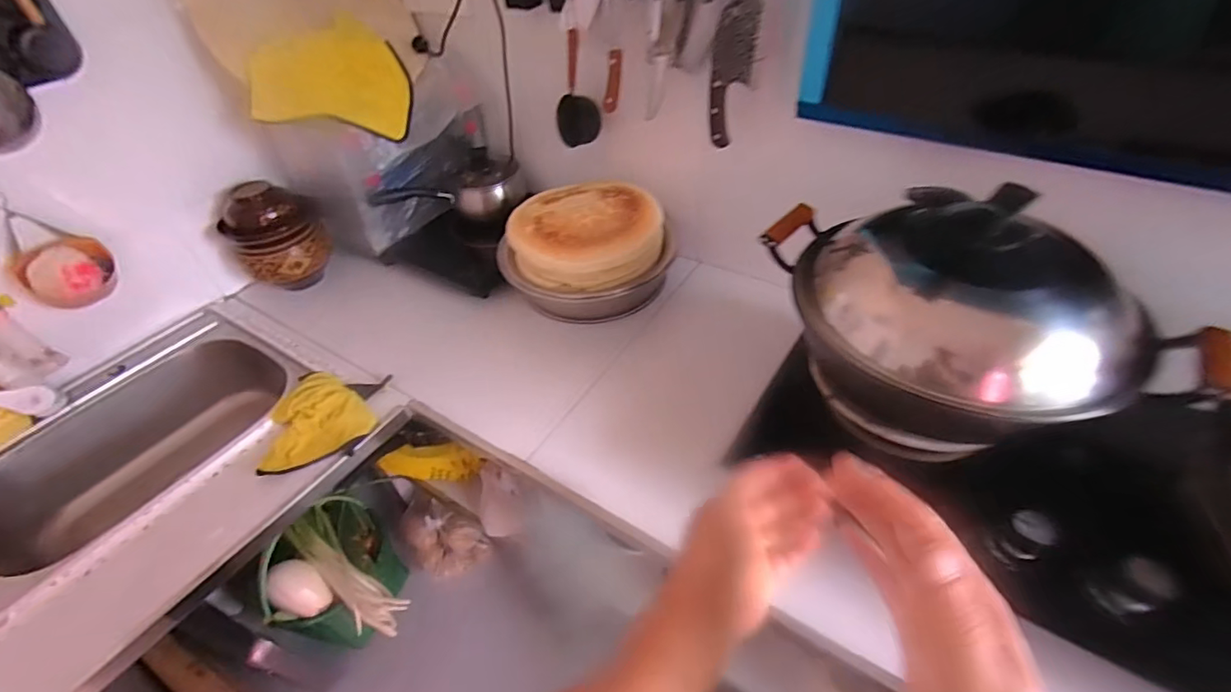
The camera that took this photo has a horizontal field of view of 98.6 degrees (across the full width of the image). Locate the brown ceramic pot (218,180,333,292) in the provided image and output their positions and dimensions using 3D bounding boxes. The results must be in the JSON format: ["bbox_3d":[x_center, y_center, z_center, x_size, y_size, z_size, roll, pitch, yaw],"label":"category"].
[{"bbox_3d":[-0.688,-0.207,1.106,0.163,0.227,0.143,-26,47,-21],"label":"brown ceramic pot"}]

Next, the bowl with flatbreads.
[{"bbox_3d":[-0.058,-0.191,1.012,0.283,0.153,0.267,22,49,25],"label":"bowl with flatbreads"}]

